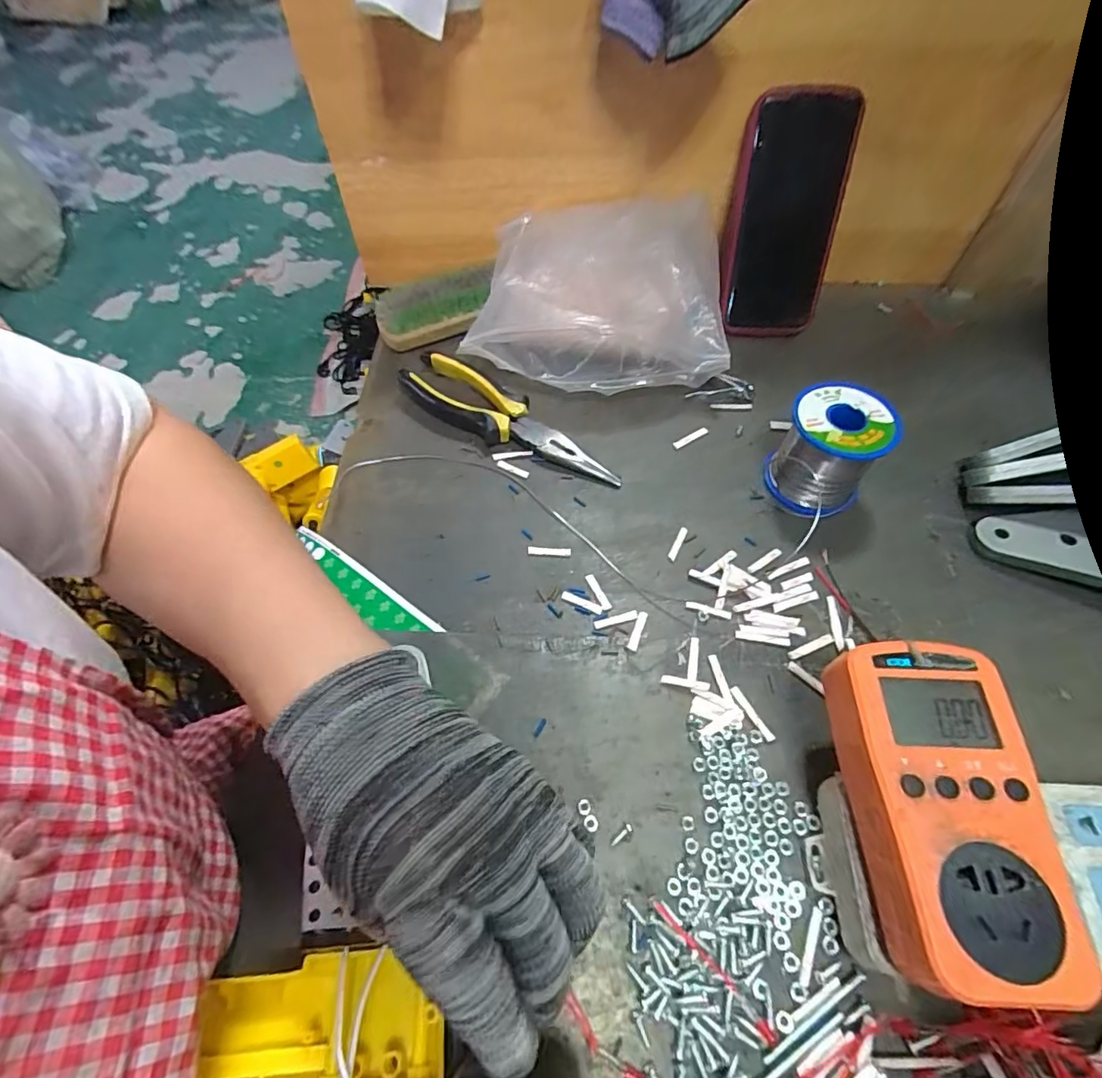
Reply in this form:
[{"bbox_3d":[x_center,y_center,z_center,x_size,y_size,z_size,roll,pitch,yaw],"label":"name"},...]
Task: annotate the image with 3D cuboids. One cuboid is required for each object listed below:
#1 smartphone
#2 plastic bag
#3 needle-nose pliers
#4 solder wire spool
[{"bbox_3d":[0.193,-0.264,0.450,0.085,0.174,0.017,8,31,12],"label":"smartphone"},{"bbox_3d":[0.039,-0.200,0.450,0.203,0.089,0.142,2,57,2],"label":"plastic bag"},{"bbox_3d":[-0.033,-0.093,0.417,0.193,0.025,0.044,29,62,18],"label":"needle-nose pliers"},{"bbox_3d":[0.190,-0.061,0.371,0.061,0.061,0.067,0,57,1],"label":"solder wire spool"}]

